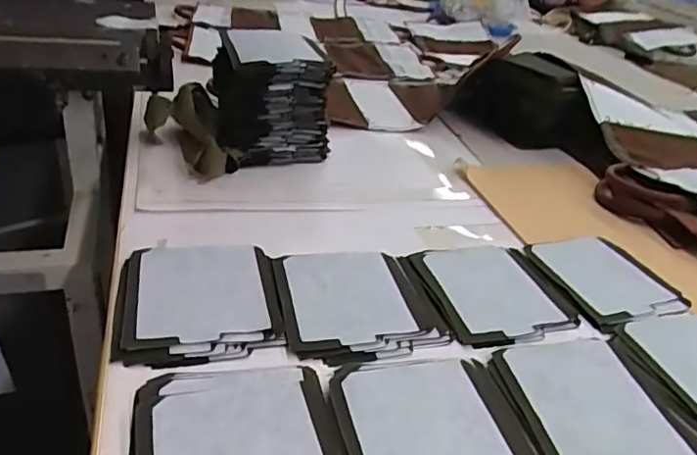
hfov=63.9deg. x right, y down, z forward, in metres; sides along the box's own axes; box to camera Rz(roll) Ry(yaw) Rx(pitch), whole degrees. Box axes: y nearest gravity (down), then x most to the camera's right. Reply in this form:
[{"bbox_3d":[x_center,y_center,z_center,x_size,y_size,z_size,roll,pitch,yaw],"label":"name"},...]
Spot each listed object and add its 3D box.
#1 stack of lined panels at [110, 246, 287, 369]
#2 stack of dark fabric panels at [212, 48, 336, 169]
[{"bbox_3d":[-0.132,0.061,0.497,0.134,0.017,0.143,-1,32,-15],"label":"stack of lined panels"},{"bbox_3d":[-0.104,-0.162,0.760,0.139,0.140,0.130,-9,35,-26],"label":"stack of dark fabric panels"}]

